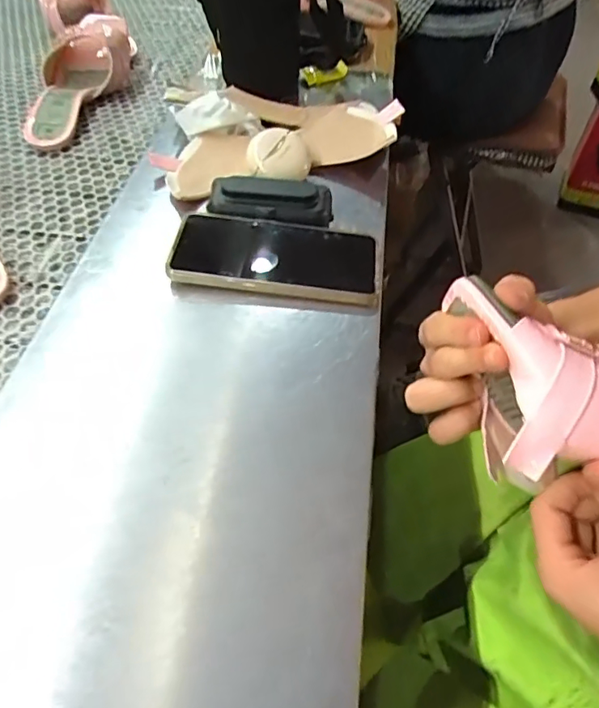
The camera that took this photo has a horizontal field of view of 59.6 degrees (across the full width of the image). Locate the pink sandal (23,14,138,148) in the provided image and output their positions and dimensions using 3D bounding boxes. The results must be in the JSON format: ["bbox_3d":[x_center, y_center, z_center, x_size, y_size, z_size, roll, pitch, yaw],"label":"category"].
[{"bbox_3d":[-0.265,-0.320,0.597,0.074,0.090,0.213,15,52,10],"label":"pink sandal"}]

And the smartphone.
[{"bbox_3d":[-0.018,-0.079,0.422,0.162,0.018,0.077,6,49,1],"label":"smartphone"}]

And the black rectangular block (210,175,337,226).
[{"bbox_3d":[-0.026,-0.133,0.459,0.107,0.026,0.044,6,49,1],"label":"black rectangular block"}]

